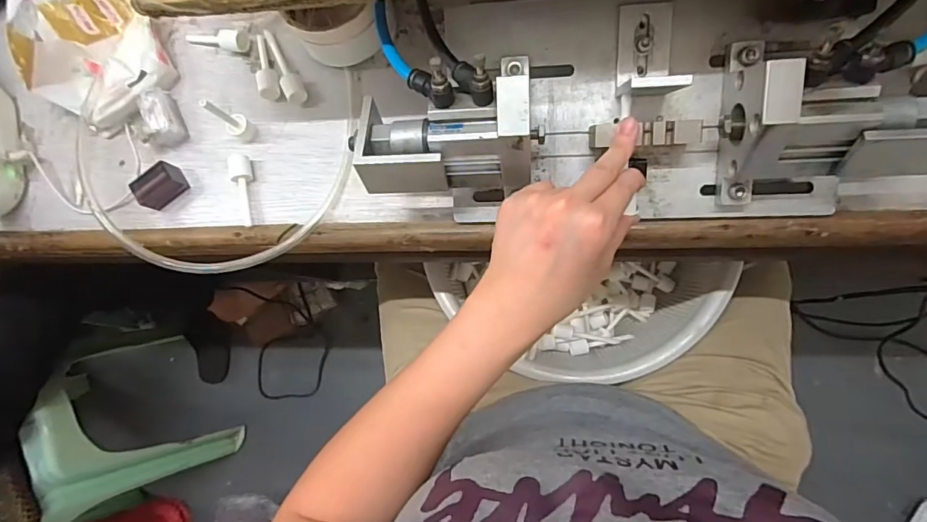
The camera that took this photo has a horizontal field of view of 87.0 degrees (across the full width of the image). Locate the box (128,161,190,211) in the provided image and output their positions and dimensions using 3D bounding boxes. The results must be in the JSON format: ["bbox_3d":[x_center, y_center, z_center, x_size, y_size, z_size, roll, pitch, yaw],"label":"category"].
[{"bbox_3d":[-0.273,-0.068,0.440,0.043,0.023,0.026,-37,81,3],"label":"box"}]

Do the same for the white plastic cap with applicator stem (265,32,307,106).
[{"bbox_3d":[-0.163,-0.177,0.441,0.017,0.015,0.079,-28,82,5],"label":"white plastic cap with applicator stem"}]

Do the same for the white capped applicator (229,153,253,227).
[{"bbox_3d":[-0.194,-0.062,0.430,0.018,0.012,0.065,-7,84,7],"label":"white capped applicator"}]

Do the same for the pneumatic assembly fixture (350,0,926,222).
[{"bbox_3d":[0.111,-0.115,0.336,0.360,0.096,0.144,1,85,5],"label":"pneumatic assembly fixture"}]

